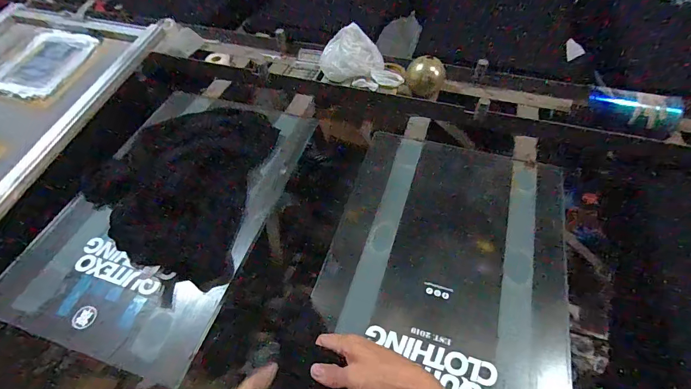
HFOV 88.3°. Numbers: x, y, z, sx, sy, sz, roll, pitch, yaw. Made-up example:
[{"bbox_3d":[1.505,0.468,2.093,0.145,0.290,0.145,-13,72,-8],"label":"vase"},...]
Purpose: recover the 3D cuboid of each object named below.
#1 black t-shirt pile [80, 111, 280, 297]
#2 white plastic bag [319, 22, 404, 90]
[{"bbox_3d":[-0.329,-0.033,0.696,0.290,0.066,0.364,4,56,8],"label":"black t-shirt pile"},{"bbox_3d":[0.035,-0.321,0.851,0.222,0.093,0.101,23,58,18],"label":"white plastic bag"}]

